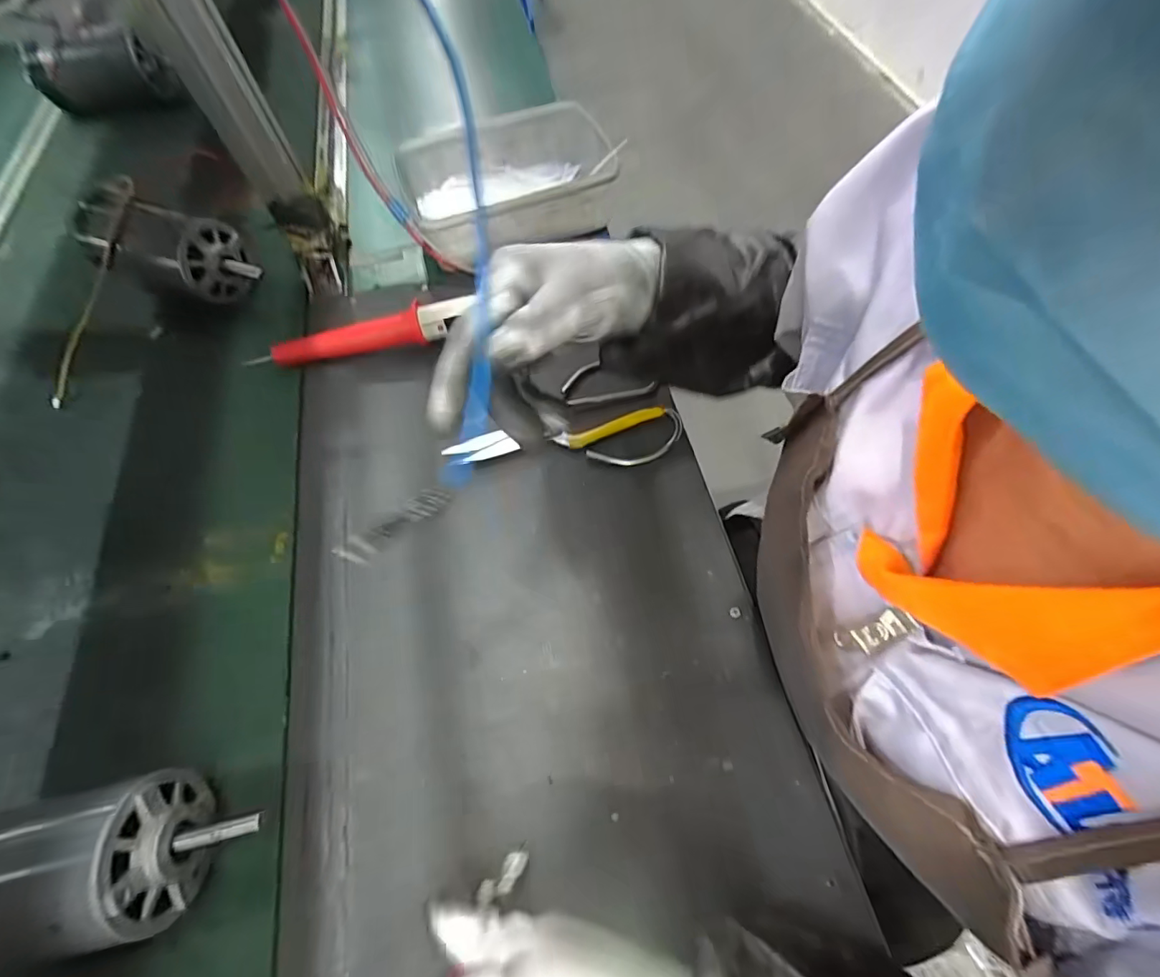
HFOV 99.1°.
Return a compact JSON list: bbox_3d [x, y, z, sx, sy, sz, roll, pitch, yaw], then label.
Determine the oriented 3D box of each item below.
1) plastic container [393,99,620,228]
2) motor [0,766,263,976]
[{"bbox_3d":[-0.074,-0.339,0.554,0.231,0.069,0.151,-20,62,-7],"label":"plastic container"},{"bbox_3d":[-0.291,0.219,0.284,0.202,0.069,0.078,-13,61,-3],"label":"motor"}]

